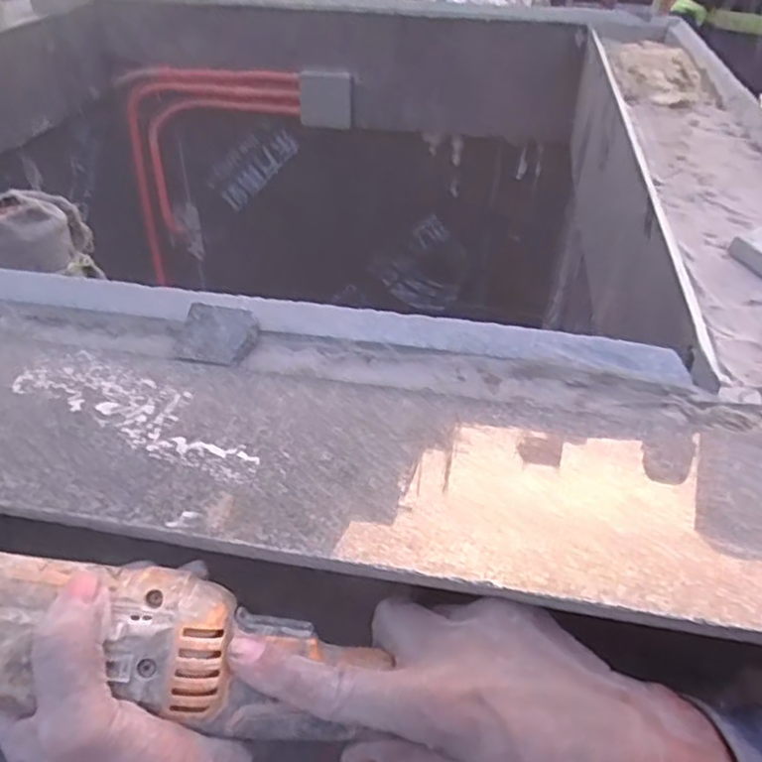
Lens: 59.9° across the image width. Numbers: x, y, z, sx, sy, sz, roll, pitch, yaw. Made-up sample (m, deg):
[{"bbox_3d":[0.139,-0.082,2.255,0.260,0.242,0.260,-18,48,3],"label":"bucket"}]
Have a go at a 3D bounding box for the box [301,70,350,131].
[{"bbox_3d":[-0.128,-0.643,1.516,0.120,0.127,0.035,3,39,2],"label":"box"}]

